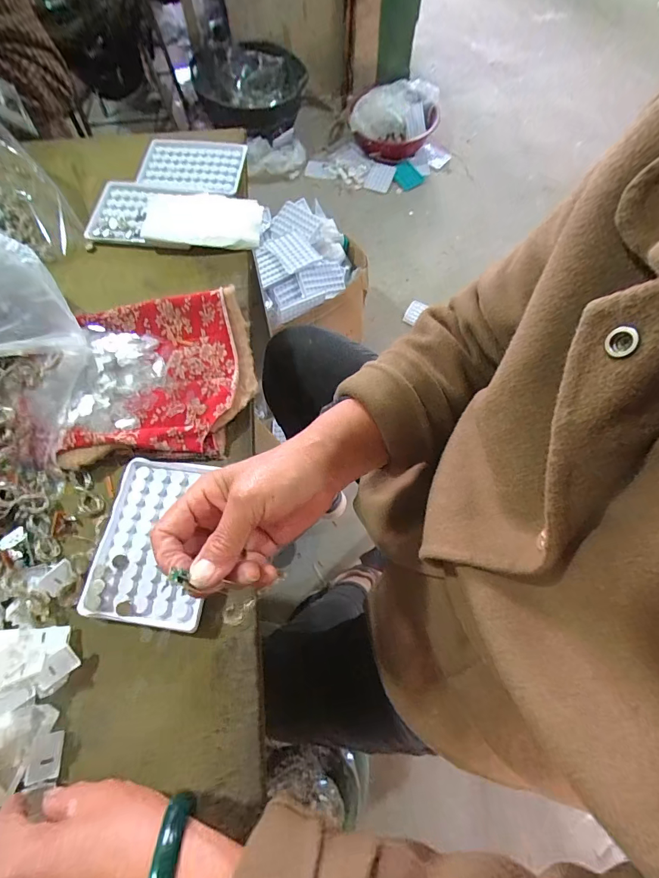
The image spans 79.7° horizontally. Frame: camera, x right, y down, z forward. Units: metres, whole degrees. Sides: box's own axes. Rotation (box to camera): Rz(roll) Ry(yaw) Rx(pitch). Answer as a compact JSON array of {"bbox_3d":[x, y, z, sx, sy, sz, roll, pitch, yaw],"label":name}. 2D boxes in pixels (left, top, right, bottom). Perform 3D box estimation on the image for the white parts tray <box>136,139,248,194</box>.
[{"bbox_3d":[-0.177,-0.358,0.514,0.127,0.011,0.101,6,68,1],"label":"white parts tray"}]

